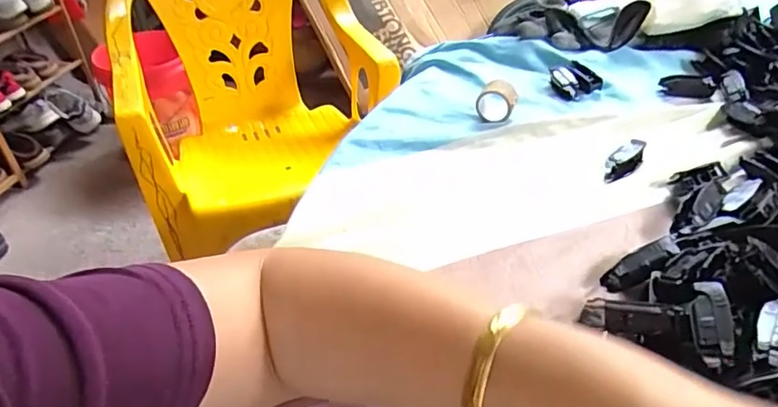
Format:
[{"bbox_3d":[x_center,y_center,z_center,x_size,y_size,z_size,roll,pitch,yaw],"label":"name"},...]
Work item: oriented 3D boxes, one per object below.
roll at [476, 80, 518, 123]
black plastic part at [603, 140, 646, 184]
[{"bbox_3d":[0.097,-0.091,0.482,0.035,0.035,0.021,7,41,13],"label":"roll"},{"bbox_3d":[0.187,-0.033,0.425,0.047,0.014,0.019,-41,53,-19],"label":"black plastic part"}]

